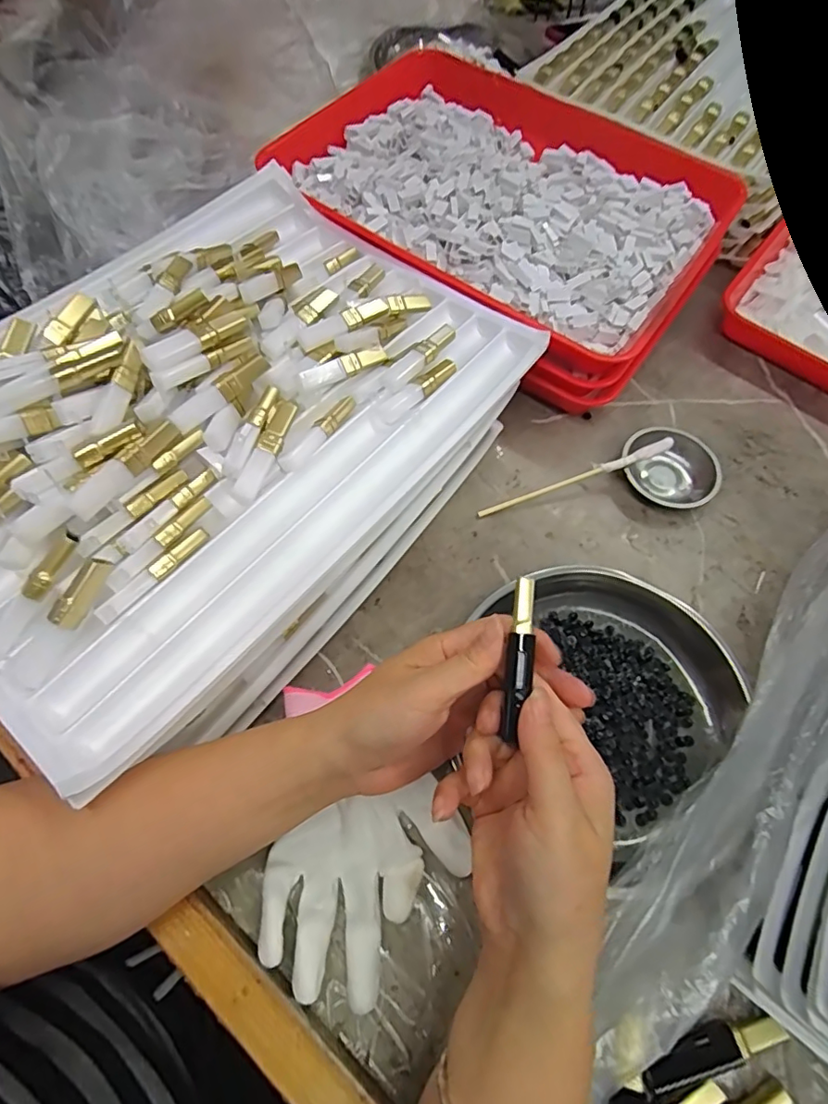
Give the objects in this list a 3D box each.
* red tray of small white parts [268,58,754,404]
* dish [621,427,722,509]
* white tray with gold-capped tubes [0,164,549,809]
[{"bbox_3d":[0.089,-0.348,0.537,0.408,0.050,0.320,36,68,14],"label":"red tray of small white parts"},{"bbox_3d":[0.221,-0.074,0.463,0.079,0.027,0.066,40,69,15],"label":"dish"},{"bbox_3d":[-0.139,-0.112,0.361,0.318,0.046,0.424,36,68,13],"label":"white tray with gold-capped tubes"}]

